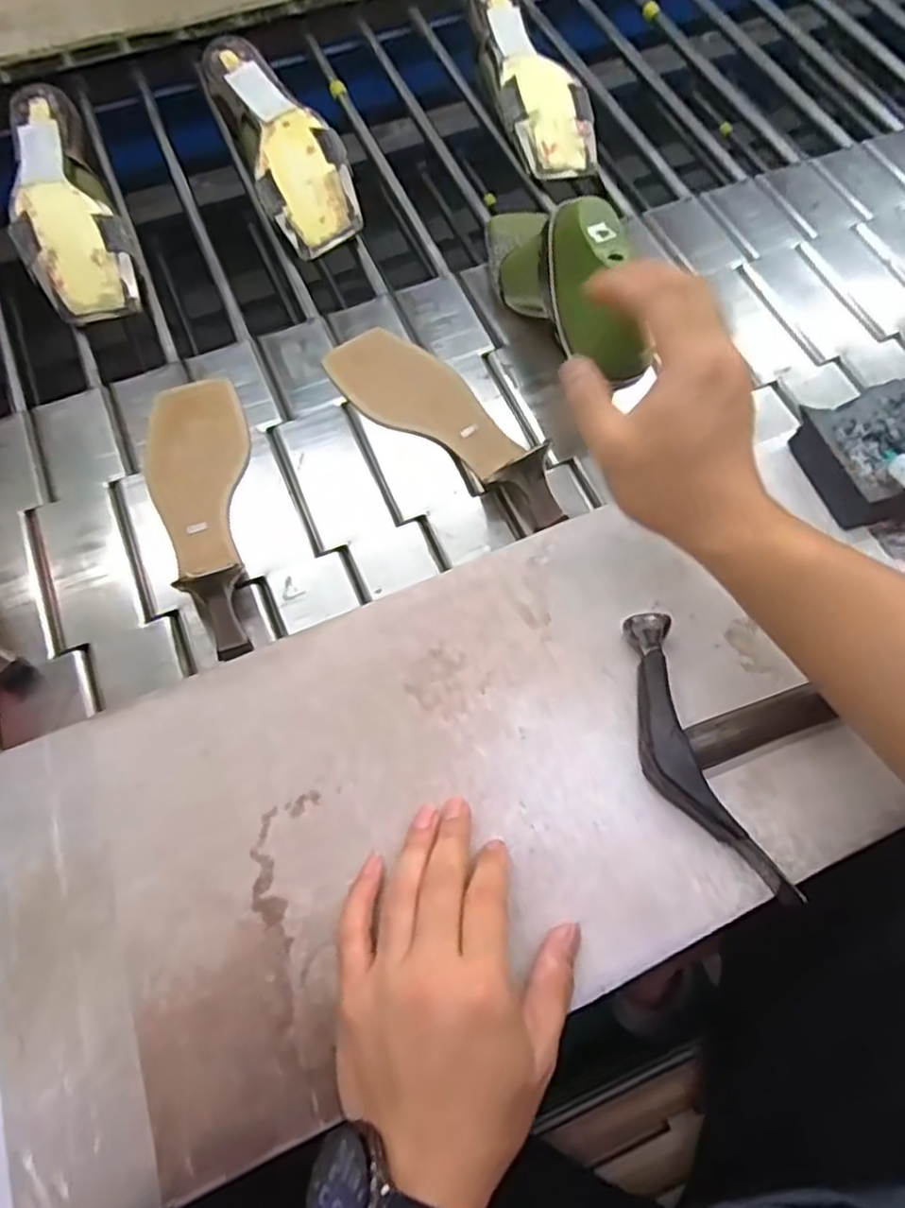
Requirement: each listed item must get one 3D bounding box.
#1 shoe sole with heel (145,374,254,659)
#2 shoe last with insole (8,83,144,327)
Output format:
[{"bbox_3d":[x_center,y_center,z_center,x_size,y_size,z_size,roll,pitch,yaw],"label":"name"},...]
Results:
[{"bbox_3d":[-0.184,-0.077,0.511,0.081,0.055,0.241,-13,67,-7],"label":"shoe sole with heel"},{"bbox_3d":[-0.346,-0.359,0.622,0.085,0.068,0.207,-22,68,-10],"label":"shoe last with insole"}]

